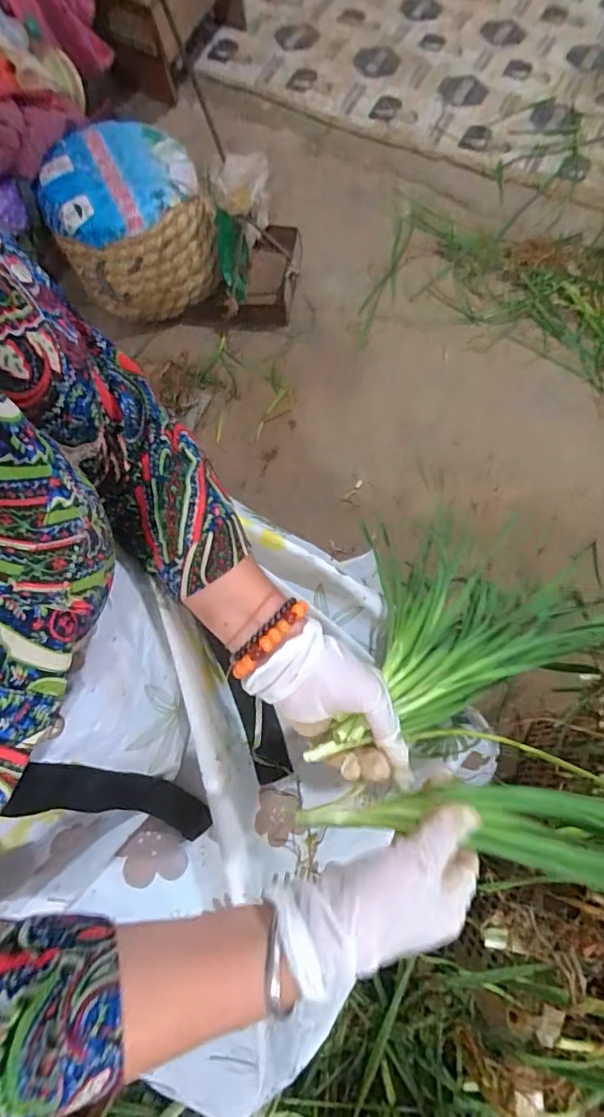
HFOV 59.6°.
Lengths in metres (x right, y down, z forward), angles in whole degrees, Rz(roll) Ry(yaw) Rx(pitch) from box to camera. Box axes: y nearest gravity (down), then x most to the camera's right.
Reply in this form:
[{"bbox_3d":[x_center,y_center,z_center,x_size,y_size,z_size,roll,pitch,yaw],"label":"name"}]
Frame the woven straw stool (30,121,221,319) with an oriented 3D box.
[{"bbox_3d":[-0.327,-0.667,1.099,0.295,0.268,0.279,-5,71,-1],"label":"woven straw stool"}]

